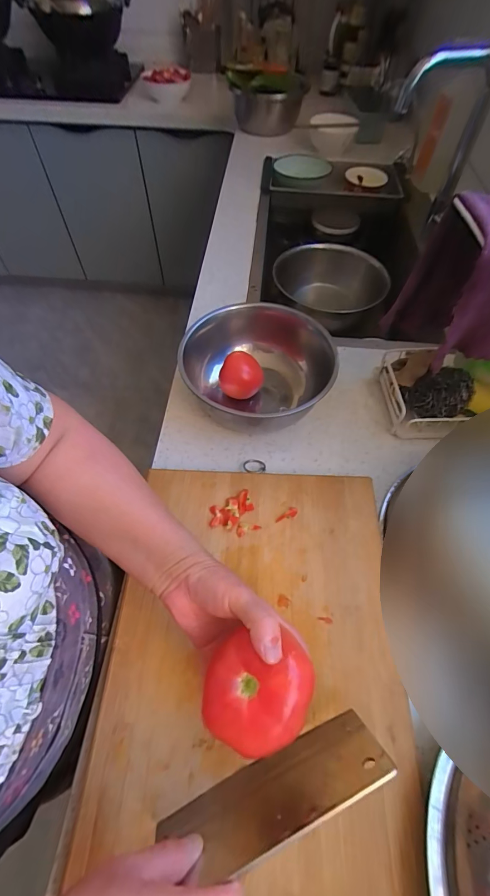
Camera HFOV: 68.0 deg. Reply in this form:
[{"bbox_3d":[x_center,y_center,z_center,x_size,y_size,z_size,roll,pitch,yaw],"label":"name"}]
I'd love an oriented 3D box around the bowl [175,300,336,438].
[{"bbox_3d":[0.022,-0.111,0.538,0.206,0.096,0.212,1,58,-1],"label":"bowl"}]

